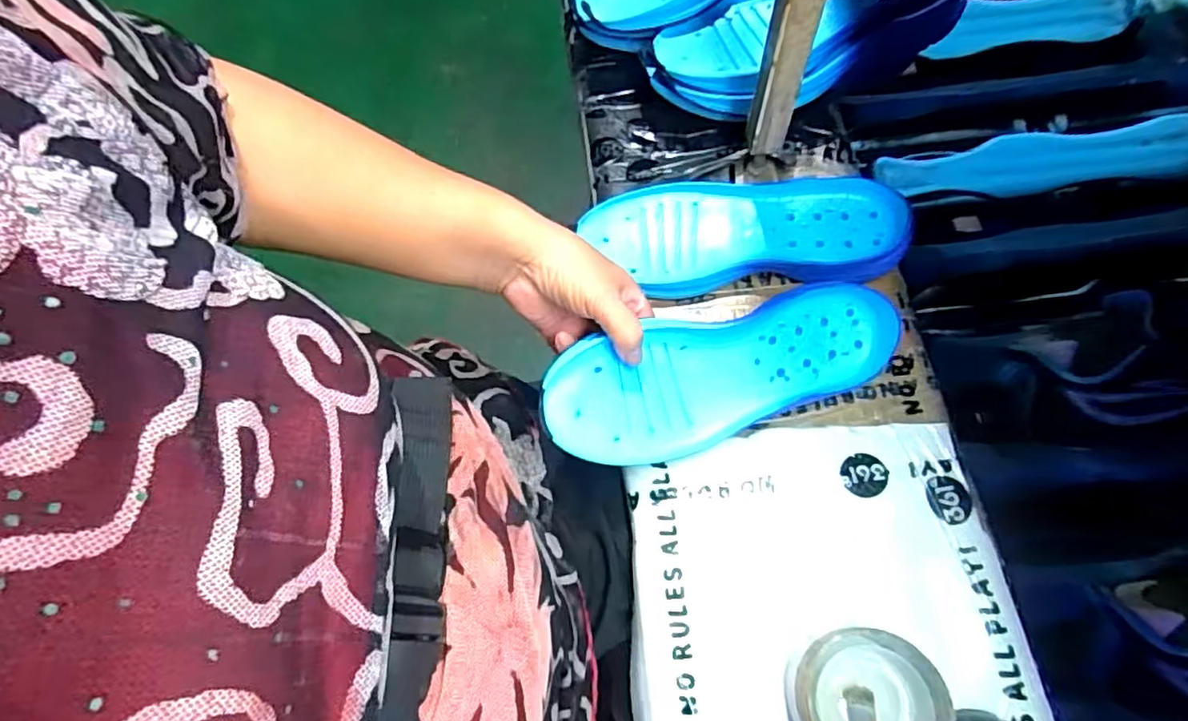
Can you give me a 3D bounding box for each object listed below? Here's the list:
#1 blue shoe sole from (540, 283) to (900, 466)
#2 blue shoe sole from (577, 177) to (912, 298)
[{"bbox_3d":[0.096,0.010,0.446,0.268,0.021,0.092,-14,99,-14],"label":"blue shoe sole"},{"bbox_3d":[0.121,-0.105,0.512,0.249,0.034,0.094,1,69,1],"label":"blue shoe sole"}]

